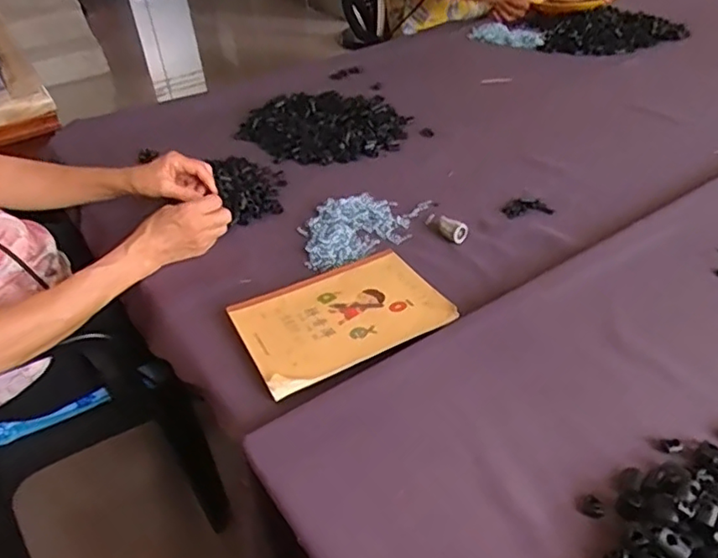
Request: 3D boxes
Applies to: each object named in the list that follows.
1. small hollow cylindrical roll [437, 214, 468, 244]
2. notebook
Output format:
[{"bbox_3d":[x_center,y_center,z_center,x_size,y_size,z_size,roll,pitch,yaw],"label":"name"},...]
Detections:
[{"bbox_3d":[0.117,-0.063,0.750,0.023,0.021,0.042,-30,43,-30],"label":"small hollow cylindrical roll"},{"bbox_3d":[-0.021,0.038,0.636,0.207,0.014,0.153,-21,39,-20],"label":"notebook"}]

